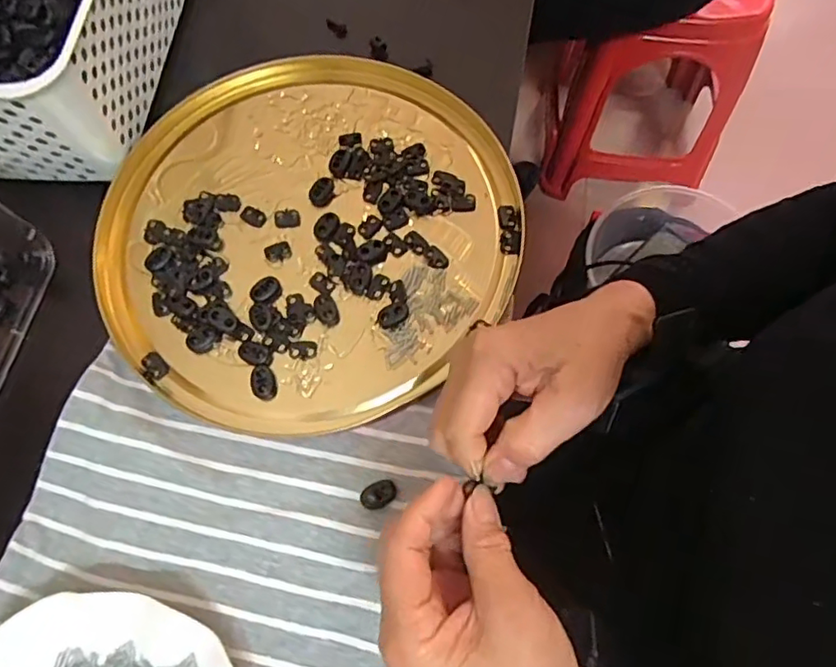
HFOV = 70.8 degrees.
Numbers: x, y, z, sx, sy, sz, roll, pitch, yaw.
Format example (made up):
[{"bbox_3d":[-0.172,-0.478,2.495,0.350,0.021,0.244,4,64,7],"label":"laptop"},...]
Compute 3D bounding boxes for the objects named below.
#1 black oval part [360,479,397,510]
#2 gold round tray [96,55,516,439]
[{"bbox_3d":[-0.024,0.097,0.355,0.022,0.005,0.014,-25,70,-8],"label":"black oval part"},{"bbox_3d":[-0.077,-0.078,0.420,0.289,0.014,0.284,0,68,0],"label":"gold round tray"}]

